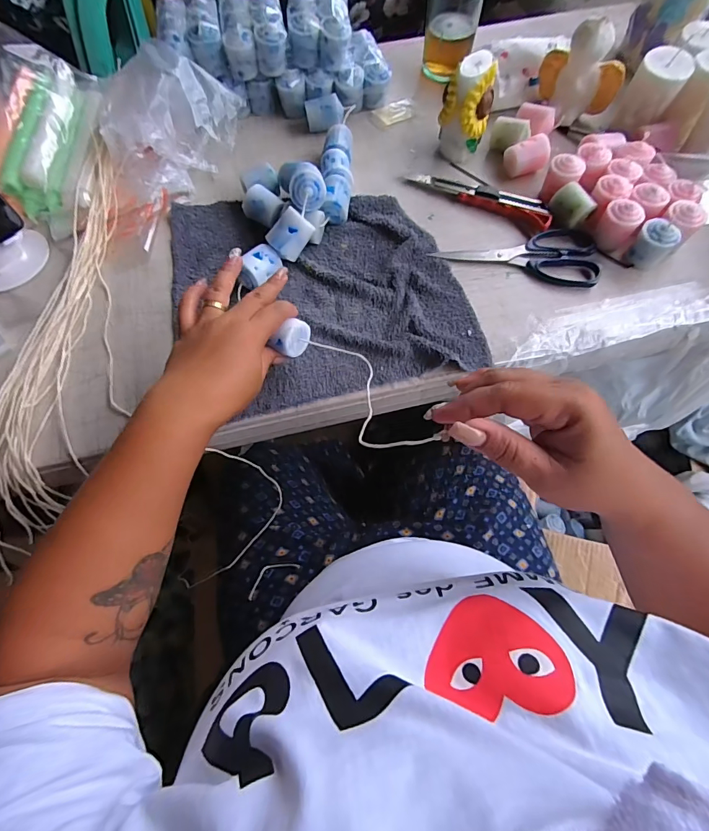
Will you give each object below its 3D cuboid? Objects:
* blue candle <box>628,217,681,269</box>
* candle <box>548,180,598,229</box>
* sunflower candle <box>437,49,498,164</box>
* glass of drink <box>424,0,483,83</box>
[{"bbox_3d":[0.321,-0.184,0.438,0.032,0.046,0.032,-10,68,-3],"label":"blue candle"},{"bbox_3d":[0.245,-0.236,0.464,0.030,0.036,0.044,-37,72,-13],"label":"candle"},{"bbox_3d":[0.138,-0.368,0.493,0.052,0.098,0.056,40,73,16],"label":"sunflower candle"},{"bbox_3d":[0.133,-0.539,0.565,0.071,0.100,0.069,12,68,6],"label":"glass of drink"}]

